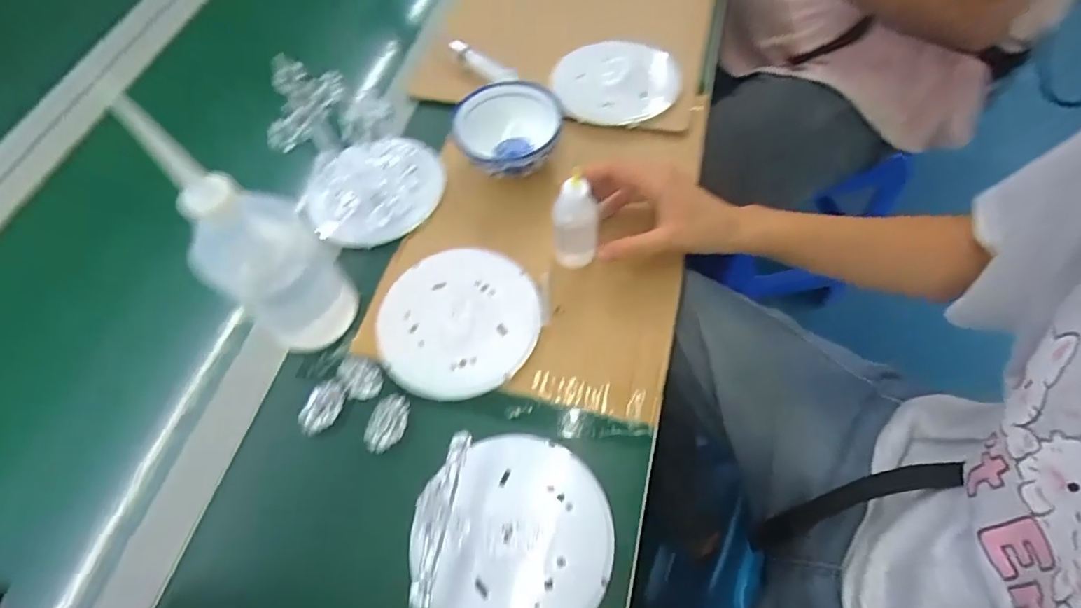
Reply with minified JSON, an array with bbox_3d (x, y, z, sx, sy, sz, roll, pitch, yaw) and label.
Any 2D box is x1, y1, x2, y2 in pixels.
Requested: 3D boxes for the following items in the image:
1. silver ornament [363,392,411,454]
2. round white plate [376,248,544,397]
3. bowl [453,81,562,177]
[{"bbox_3d":[-0.112,0.087,0.391,0.026,0.006,0.043,10,63,9],"label":"silver ornament"},{"bbox_3d":[-0.066,0.013,0.429,0.126,0.007,0.125,-1,61,2],"label":"round white plate"},{"bbox_3d":[-0.027,-0.149,0.493,0.100,0.056,0.099,-1,61,2],"label":"bowl"}]

